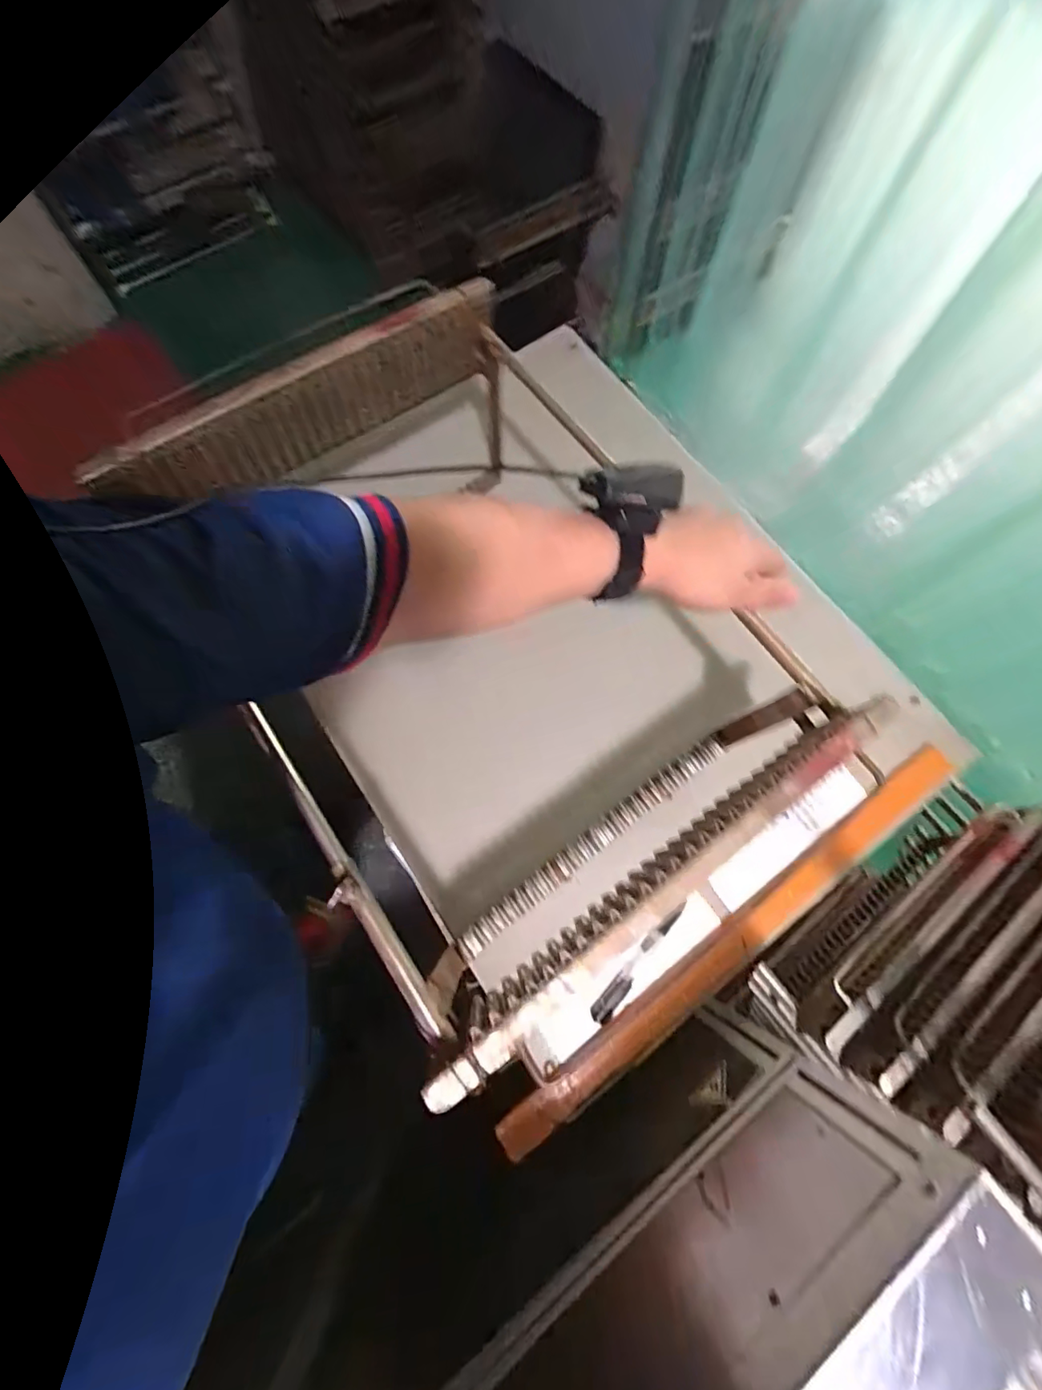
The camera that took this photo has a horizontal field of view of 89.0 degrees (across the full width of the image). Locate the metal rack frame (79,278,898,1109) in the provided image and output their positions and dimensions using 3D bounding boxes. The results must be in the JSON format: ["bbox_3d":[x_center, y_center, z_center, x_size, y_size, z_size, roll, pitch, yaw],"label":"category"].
[{"bbox_3d":[-0.051,-0.056,0.520,0.391,0.232,0.568,-33,76,-12],"label":"metal rack frame"}]

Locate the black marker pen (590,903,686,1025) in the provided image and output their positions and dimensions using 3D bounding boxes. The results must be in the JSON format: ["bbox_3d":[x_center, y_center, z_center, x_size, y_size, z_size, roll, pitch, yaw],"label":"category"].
[{"bbox_3d":[0.119,0.269,0.537,0.023,0.023,0.137,40,75,10],"label":"black marker pen"}]

